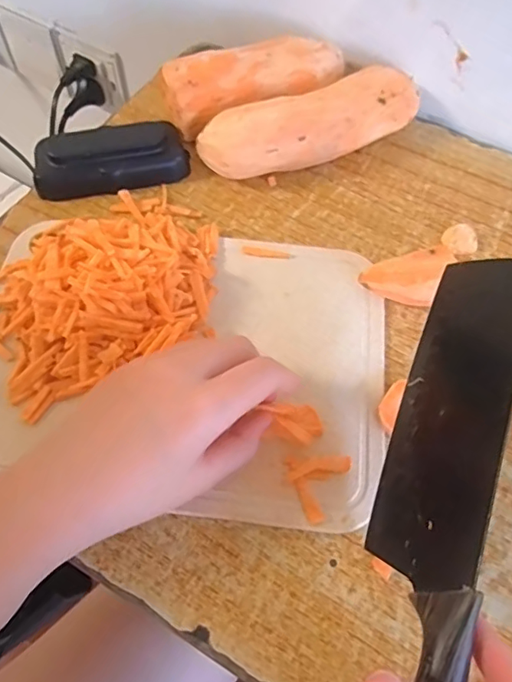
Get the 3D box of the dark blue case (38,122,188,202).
[{"bbox_3d":[-0.095,-0.120,0.354,0.099,0.034,0.032,-16,64,-10],"label":"dark blue case"}]

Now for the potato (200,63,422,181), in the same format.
[{"bbox_3d":[0.039,-0.142,0.360,0.147,0.054,0.037,-21,65,-12],"label":"potato"}]

